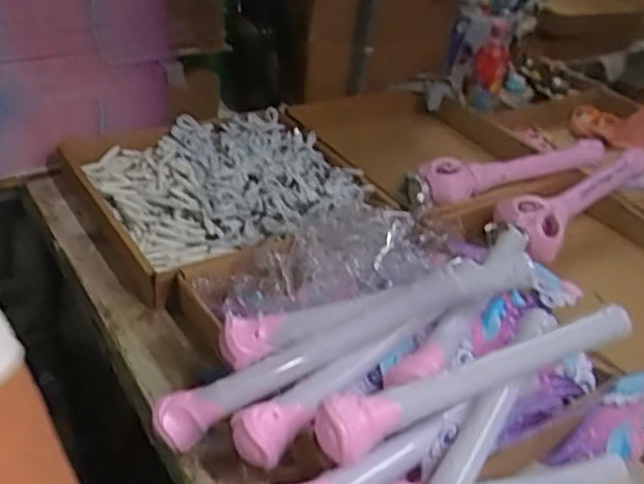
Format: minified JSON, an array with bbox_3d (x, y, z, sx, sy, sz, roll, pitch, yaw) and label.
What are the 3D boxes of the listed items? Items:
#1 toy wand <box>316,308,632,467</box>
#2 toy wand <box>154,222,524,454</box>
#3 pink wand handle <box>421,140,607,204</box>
[{"bbox_3d":[0.139,0.114,0.585,0.312,0.055,0.053,-11,40,-25],"label":"toy wand"},{"bbox_3d":[0.027,0.091,0.624,0.388,0.043,0.047,-24,42,-6],"label":"toy wand"},{"bbox_3d":[0.308,-0.122,1.068,0.377,0.055,0.075,-15,41,-29],"label":"pink wand handle"}]

